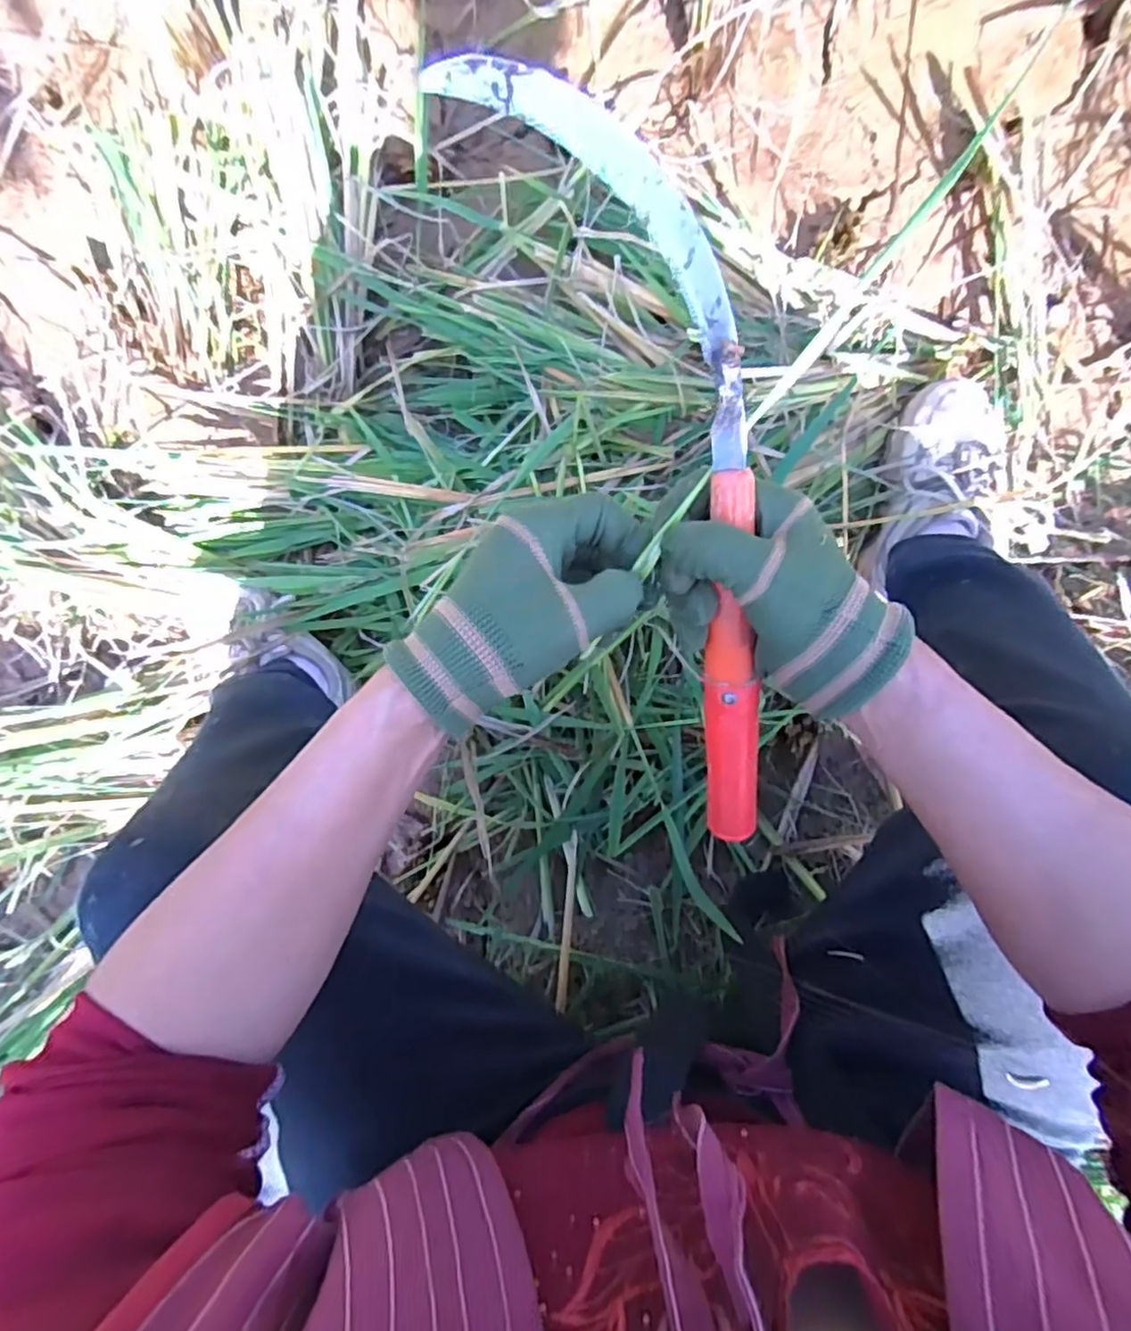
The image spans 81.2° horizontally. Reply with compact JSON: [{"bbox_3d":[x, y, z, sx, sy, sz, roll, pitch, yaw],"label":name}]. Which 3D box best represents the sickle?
[{"bbox_3d":[0.042,-0.057,0.290,0.078,0.033,0.353,-16,116,2],"label":"sickle"}]

